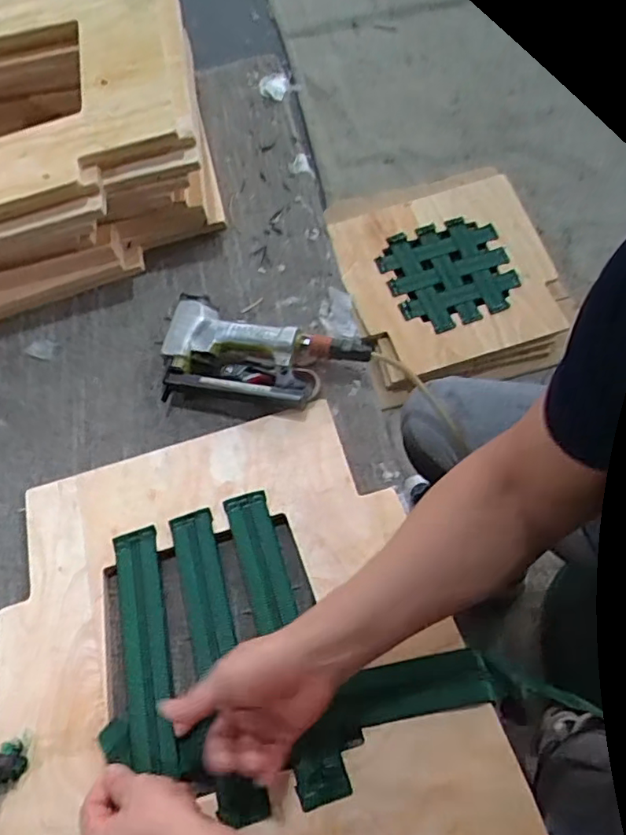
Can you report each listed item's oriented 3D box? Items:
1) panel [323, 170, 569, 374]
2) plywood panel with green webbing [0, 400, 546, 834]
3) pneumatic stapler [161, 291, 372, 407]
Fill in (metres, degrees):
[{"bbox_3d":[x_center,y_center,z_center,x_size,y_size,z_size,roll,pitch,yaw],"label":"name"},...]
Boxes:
[{"bbox_3d":[0.310,-0.341,1.321,0.450,0.028,0.468,-17,66,-3],"label":"panel"},{"bbox_3d":[-0.090,0.233,0.571,0.466,0.032,0.457,-15,63,-4],"label":"plywood panel with green webbing"},{"bbox_3d":[-0.065,-0.067,0.701,0.254,0.047,0.128,13,67,12],"label":"pneumatic stapler"}]

